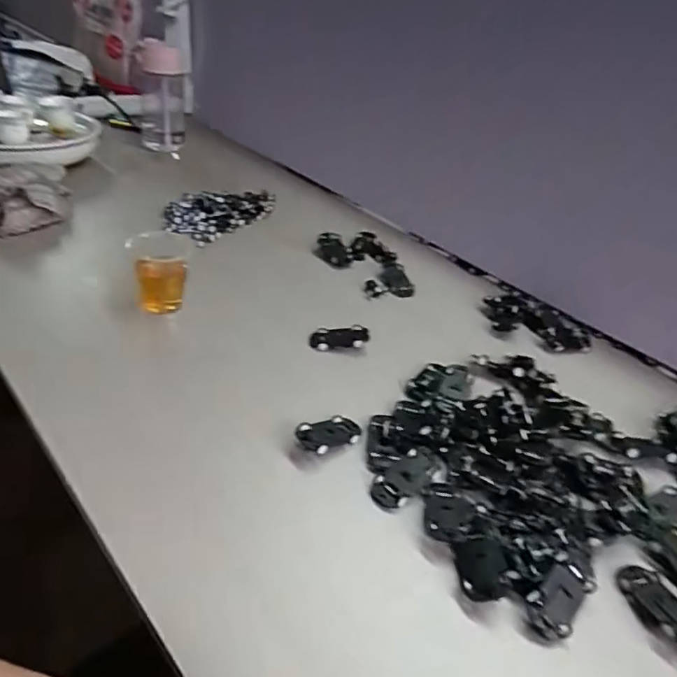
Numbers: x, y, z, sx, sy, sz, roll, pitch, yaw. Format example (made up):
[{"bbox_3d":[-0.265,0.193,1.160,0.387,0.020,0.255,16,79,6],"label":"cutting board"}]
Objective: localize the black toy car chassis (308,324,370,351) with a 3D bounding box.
[{"bbox_3d":[0.001,0.000,0.601,0.067,0.009,0.033,-6,34,1],"label":"black toy car chassis"}]

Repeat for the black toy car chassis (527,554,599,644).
[{"bbox_3d":[0.154,0.179,0.373,0.059,0.011,0.034,-33,76,-30],"label":"black toy car chassis"}]

